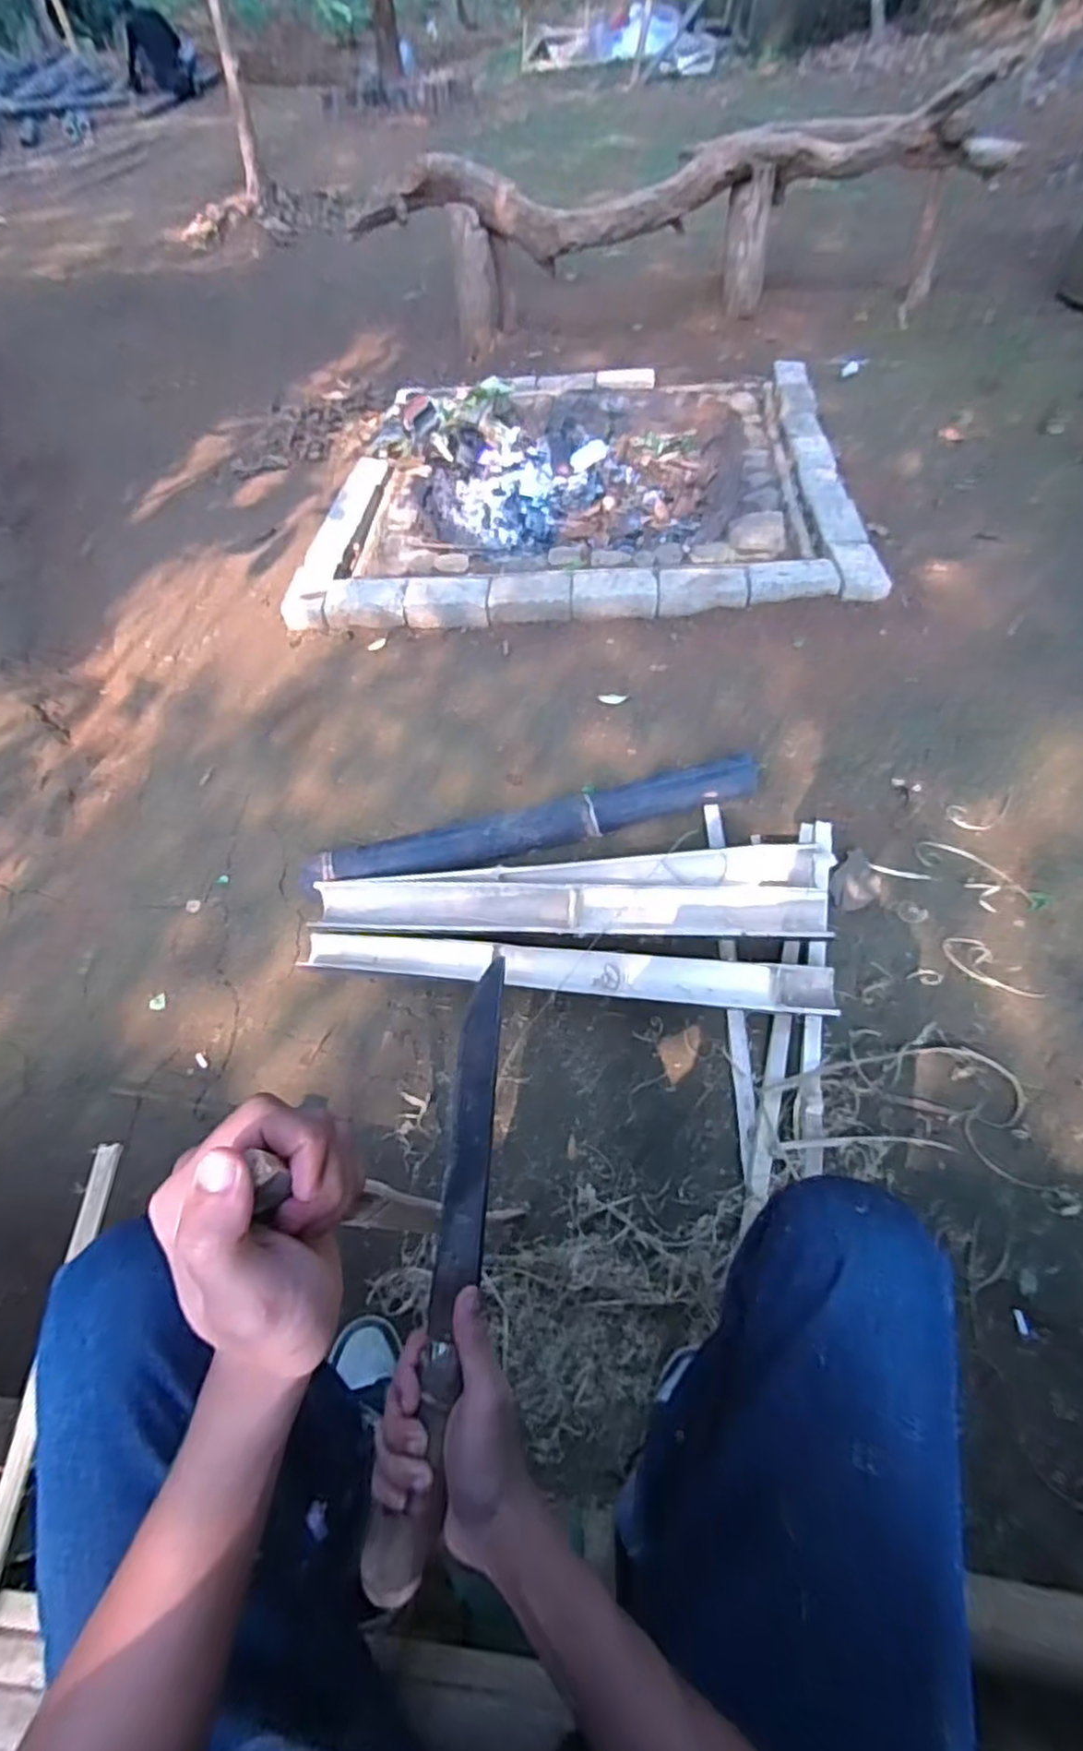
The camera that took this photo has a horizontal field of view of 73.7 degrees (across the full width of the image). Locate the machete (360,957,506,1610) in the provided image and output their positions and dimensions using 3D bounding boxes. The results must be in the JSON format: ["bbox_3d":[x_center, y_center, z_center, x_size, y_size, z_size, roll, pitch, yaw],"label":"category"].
[{"bbox_3d":[-0.057,0.226,0.457,0.044,0.029,0.350,4,64,8],"label":"machete"}]

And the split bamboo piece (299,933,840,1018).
[{"bbox_3d":[0.016,0.155,1.215,0.898,0.042,0.095,5,54,7],"label":"split bamboo piece"}]

